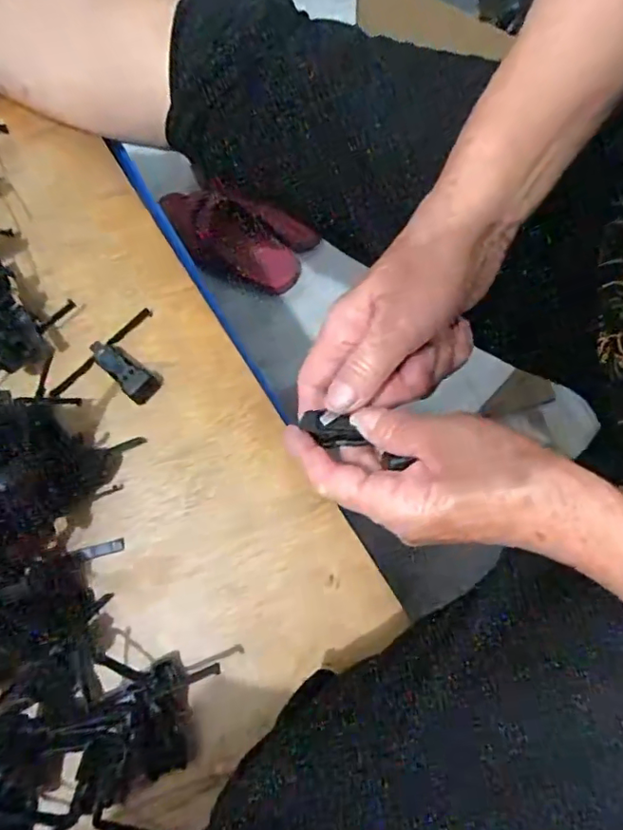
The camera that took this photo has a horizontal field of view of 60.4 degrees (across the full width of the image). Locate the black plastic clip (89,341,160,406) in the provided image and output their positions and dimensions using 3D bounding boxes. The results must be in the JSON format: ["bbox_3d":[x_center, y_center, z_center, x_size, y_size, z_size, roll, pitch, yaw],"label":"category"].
[{"bbox_3d":[-0.124,-0.030,0.353,0.049,0.014,0.021,39,77,12],"label":"black plastic clip"}]

